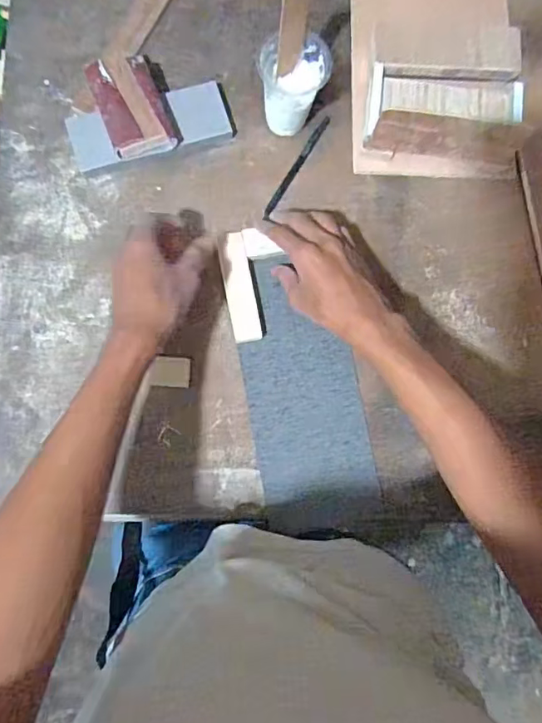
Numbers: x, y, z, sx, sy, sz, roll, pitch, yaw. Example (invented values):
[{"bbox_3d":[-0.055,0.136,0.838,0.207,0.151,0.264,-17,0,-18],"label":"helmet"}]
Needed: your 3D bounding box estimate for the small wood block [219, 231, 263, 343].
[{"bbox_3d":[-0.033,-0.079,0.541,0.030,0.016,0.114,-10,83,-4],"label":"small wood block"}]

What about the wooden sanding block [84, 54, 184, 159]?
[{"bbox_3d":[-0.145,-0.271,0.543,0.070,0.025,0.108,-21,87,-2],"label":"wooden sanding block"}]

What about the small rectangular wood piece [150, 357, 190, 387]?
[{"bbox_3d":[-0.105,0.011,0.536,0.039,0.010,0.031,3,83,-3],"label":"small rectangular wood piece"}]

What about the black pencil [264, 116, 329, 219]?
[{"bbox_3d":[0.028,-0.217,0.574,0.010,0.010,0.137,31,83,3],"label":"black pencil"}]

